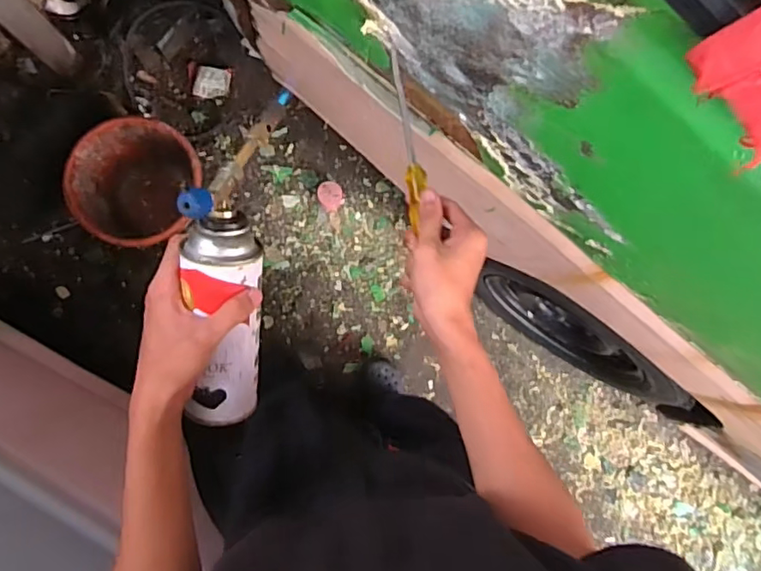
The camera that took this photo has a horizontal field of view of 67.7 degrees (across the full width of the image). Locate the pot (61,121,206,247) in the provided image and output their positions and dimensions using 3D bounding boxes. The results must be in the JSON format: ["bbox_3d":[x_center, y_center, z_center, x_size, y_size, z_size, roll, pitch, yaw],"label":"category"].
[{"bbox_3d":[-0.562,-0.241,1.311,0.260,0.187,0.246,0,87,-6],"label":"pot"}]

